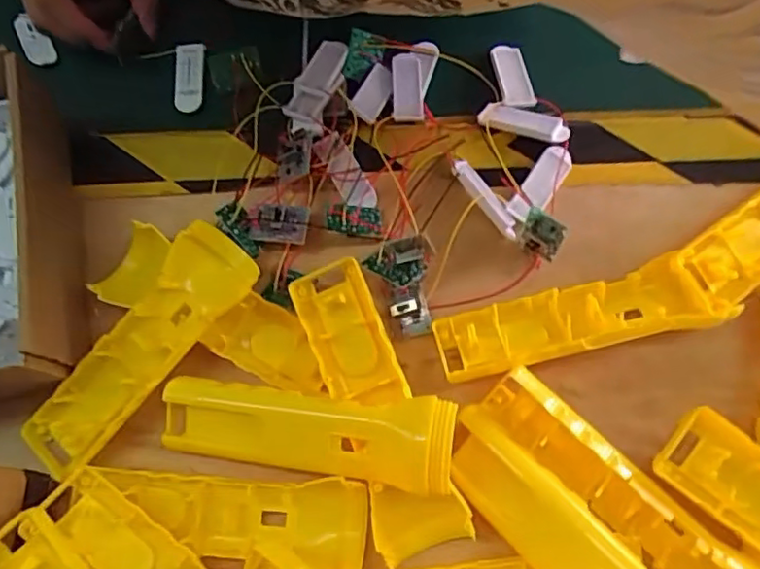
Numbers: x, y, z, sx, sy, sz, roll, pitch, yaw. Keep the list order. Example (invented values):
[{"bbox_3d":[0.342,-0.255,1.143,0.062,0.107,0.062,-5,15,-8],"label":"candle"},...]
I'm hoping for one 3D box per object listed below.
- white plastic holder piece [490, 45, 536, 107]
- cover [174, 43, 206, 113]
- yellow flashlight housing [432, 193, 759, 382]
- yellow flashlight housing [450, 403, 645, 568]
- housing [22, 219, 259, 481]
[{"bbox_3d":[0.091,-0.146,0.427,0.023,0.008,0.055,-9,74,0],"label":"white plastic holder piece"},{"bbox_3d":[-0.138,-0.150,0.438,0.020,0.004,0.054,-2,74,2],"label":"cover"},{"bbox_3d":[0.150,0.005,0.354,0.239,0.036,0.059,-22,74,-4],"label":"yellow flashlight housing"},{"bbox_3d":[0.095,0.128,0.300,0.044,0.027,0.157,-41,61,-9],"label":"yellow flashlight housing"},{"bbox_3d":[-0.137,0.037,0.342,0.041,0.034,0.158,40,79,12],"label":"housing"}]

